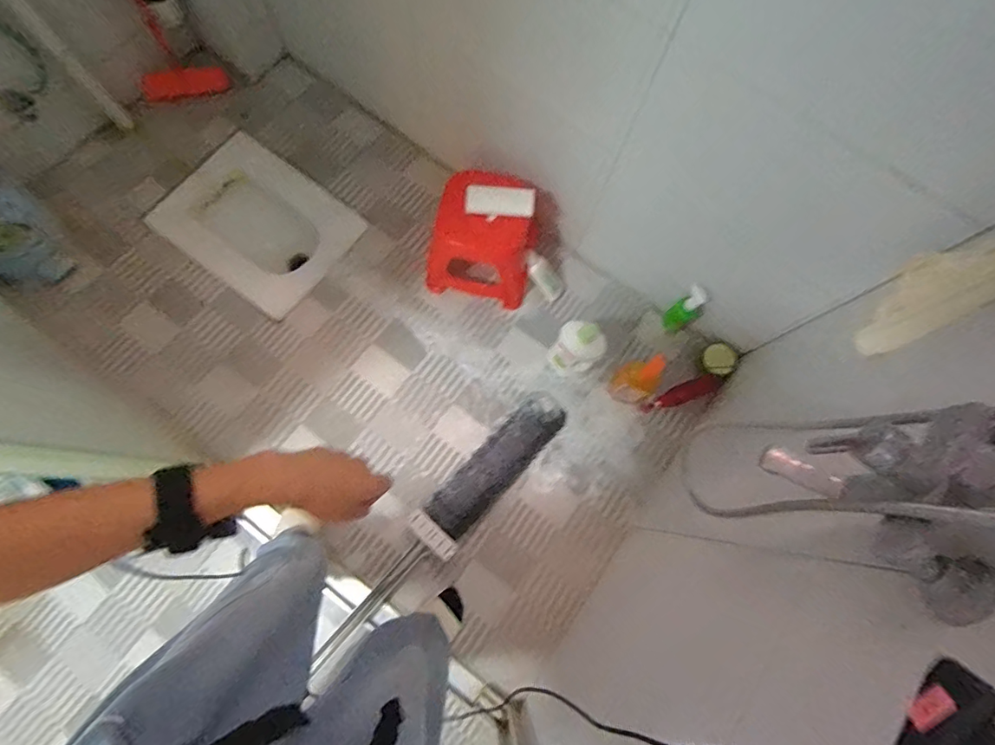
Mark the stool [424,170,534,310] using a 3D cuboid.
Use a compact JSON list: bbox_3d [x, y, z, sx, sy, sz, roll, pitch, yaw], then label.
[{"bbox_3d":[-0.047,-0.367,1.358,0.292,0.260,0.257,10,76,-1],"label":"stool"}]

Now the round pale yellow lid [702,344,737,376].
[{"bbox_3d":[0.639,-0.038,1.407,0.092,0.021,0.090,39,97,25],"label":"round pale yellow lid"}]

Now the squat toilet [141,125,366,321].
[{"bbox_3d":[-0.756,-0.468,1.550,0.574,0.109,0.424,36,77,5],"label":"squat toilet"}]

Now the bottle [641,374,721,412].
[{"bbox_3d":[0.520,0.063,1.386,0.229,0.040,0.056,-18,77,-8],"label":"bottle"}]

